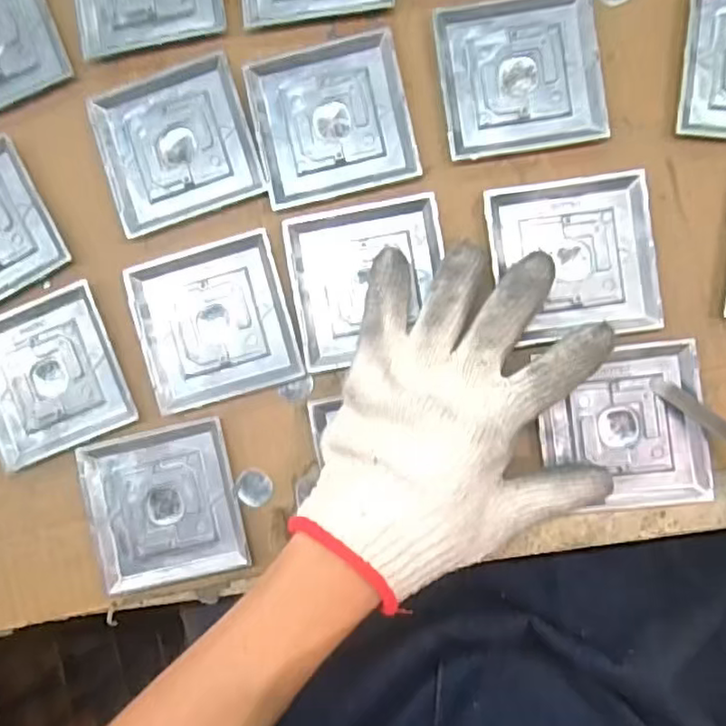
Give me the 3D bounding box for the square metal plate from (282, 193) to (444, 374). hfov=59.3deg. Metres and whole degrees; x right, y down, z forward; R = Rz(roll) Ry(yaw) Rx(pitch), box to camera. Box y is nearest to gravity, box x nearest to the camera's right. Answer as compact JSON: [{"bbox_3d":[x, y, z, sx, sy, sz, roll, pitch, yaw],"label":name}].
[{"bbox_3d":[0.004,-0.048,0.376,0.089,0.007,0.091,-10,88,5],"label":"square metal plate"}]

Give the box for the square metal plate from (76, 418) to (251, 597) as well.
[{"bbox_3d":[-0.120,0.087,0.385,0.089,0.005,0.091,-13,88,5],"label":"square metal plate"}]

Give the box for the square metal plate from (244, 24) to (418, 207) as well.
[{"bbox_3d":[-0.019,-0.145,0.380,0.089,0.004,0.091,-12,88,5],"label":"square metal plate"}]

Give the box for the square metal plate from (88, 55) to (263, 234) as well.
[{"bbox_3d":[-0.114,-0.133,0.387,0.089,0.004,0.092,-18,88,4],"label":"square metal plate"}]

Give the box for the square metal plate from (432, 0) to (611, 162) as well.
[{"bbox_3d":[0.091,-0.169,0.371,0.090,0.005,0.092,-8,89,5],"label":"square metal plate"}]

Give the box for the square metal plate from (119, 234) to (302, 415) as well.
[{"bbox_3d":[-0.089,-0.025,0.380,0.090,0.004,0.091,-16,88,4],"label":"square metal plate"}]

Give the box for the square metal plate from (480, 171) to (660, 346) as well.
[{"bbox_3d":[0.120,-0.060,0.366,0.088,0.007,0.091,-8,89,5],"label":"square metal plate"}]

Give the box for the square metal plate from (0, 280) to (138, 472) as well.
[{"bbox_3d":[-0.193,0.008,0.391,0.087,0.007,0.091,-23,87,4],"label":"square metal plate"}]

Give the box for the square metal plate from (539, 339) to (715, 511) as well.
[{"bbox_3d":[0.146,0.037,0.360,0.087,0.011,0.089,-6,89,5],"label":"square metal plate"}]

